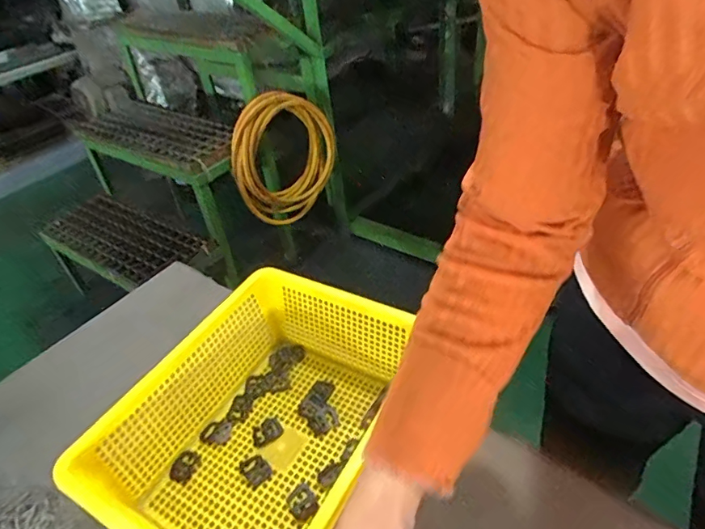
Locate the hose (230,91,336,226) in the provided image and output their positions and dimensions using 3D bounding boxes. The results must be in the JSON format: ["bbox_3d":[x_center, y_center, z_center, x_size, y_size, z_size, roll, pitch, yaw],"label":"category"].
[{"bbox_3d":[-0.197,-0.309,1.456,0.348,0.378,0.067,-30,46,-25],"label":"hose"}]

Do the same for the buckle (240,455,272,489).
[{"bbox_3d":[-0.100,0.210,0.495,0.025,0.004,0.033,-32,46,-26],"label":"buckle"}]

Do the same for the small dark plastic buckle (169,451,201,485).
[{"bbox_3d":[-0.177,0.212,0.508,0.026,0.004,0.032,12,44,20],"label":"small dark plastic buckle"}]

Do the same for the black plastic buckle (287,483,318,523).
[{"bbox_3d":[-0.048,0.228,0.463,0.025,0.004,0.031,-27,44,-22],"label":"black plastic buckle"}]

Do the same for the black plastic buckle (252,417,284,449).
[{"bbox_3d":[-0.094,0.183,0.529,0.033,0.004,0.028,-24,43,-19],"label":"black plastic buckle"}]

